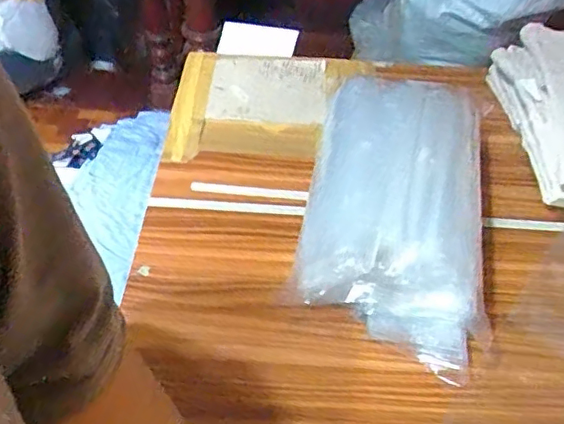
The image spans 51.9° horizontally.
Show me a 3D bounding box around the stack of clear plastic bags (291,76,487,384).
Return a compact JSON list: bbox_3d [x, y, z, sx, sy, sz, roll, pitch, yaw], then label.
[{"bbox_3d":[0.114,-0.013,0.595,0.156,0.104,0.321,7,49,3],"label":"stack of clear plastic bags"}]

